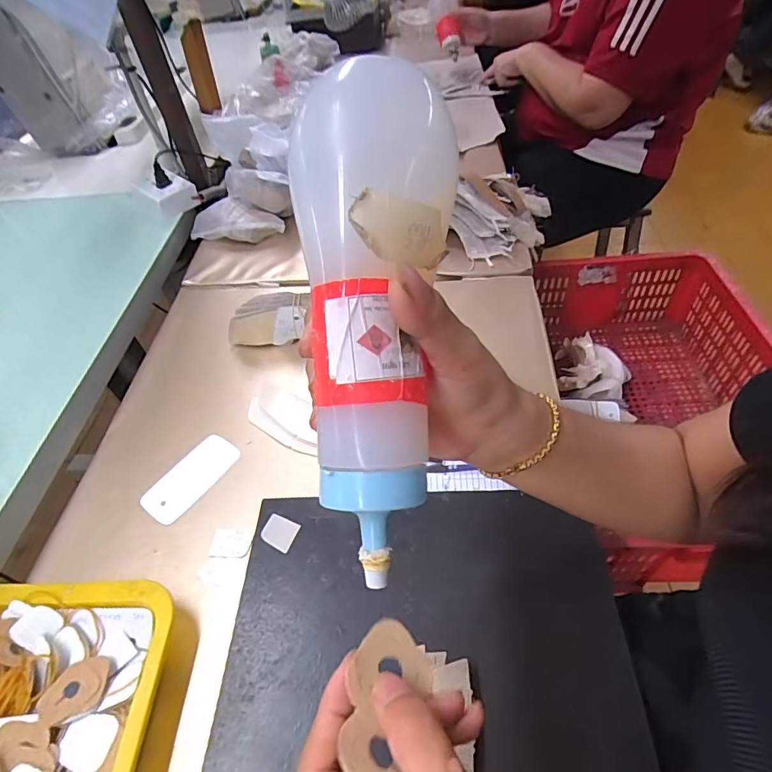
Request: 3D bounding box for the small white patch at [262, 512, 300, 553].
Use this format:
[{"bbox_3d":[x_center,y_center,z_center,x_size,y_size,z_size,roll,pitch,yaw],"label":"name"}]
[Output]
[{"bbox_3d":[-0.097,0.133,0.439,0.032,0.004,0.027,17,53,20],"label":"small white patch"}]

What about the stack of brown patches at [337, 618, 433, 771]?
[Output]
[{"bbox_3d":[0.001,0.130,0.193,0.032,0.014,0.070,6,37,6],"label":"stack of brown patches"}]

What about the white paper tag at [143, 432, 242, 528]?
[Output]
[{"bbox_3d":[-0.209,0.097,0.515,0.055,0.005,0.104,25,56,25],"label":"white paper tag"}]

